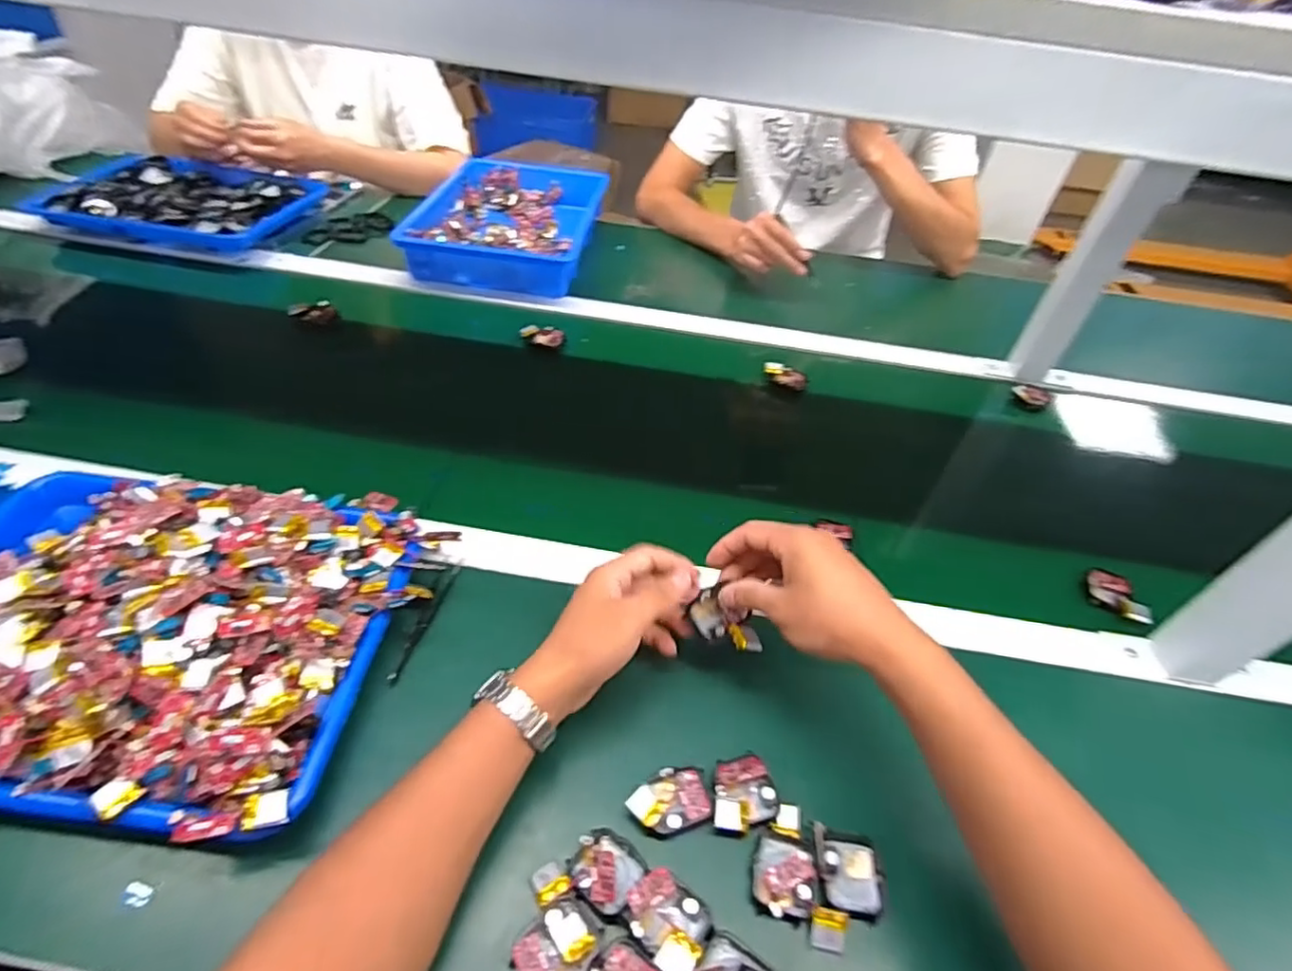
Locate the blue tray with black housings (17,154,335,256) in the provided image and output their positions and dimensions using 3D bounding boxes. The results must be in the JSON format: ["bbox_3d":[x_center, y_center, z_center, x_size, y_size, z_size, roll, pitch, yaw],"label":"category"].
[{"bbox_3d":[-0.684,-0.431,0.935,0.320,0.038,0.232,9,46,3],"label":"blue tray with black housings"}]

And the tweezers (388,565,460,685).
[{"bbox_3d":[-0.177,0.108,0.497,0.009,0.014,0.109,14,46,7],"label":"tweezers"}]

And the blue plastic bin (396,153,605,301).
[{"bbox_3d":[-0.205,-0.418,0.977,0.241,0.055,0.359,8,45,1],"label":"blue plastic bin"}]

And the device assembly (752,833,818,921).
[{"bbox_3d":[0.087,0.243,0.389,0.038,0.014,0.044,12,46,5],"label":"device assembly"}]

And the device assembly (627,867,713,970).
[{"bbox_3d":[0.013,0.254,0.364,0.049,0.015,0.042,35,52,25],"label":"device assembly"}]

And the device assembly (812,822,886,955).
[{"bbox_3d":[0.126,0.250,0.386,0.045,0.020,0.066,10,46,3],"label":"device assembly"}]

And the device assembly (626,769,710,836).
[{"bbox_3d":[0.015,0.208,0.412,0.054,0.012,0.037,-5,47,-11],"label":"device assembly"}]

